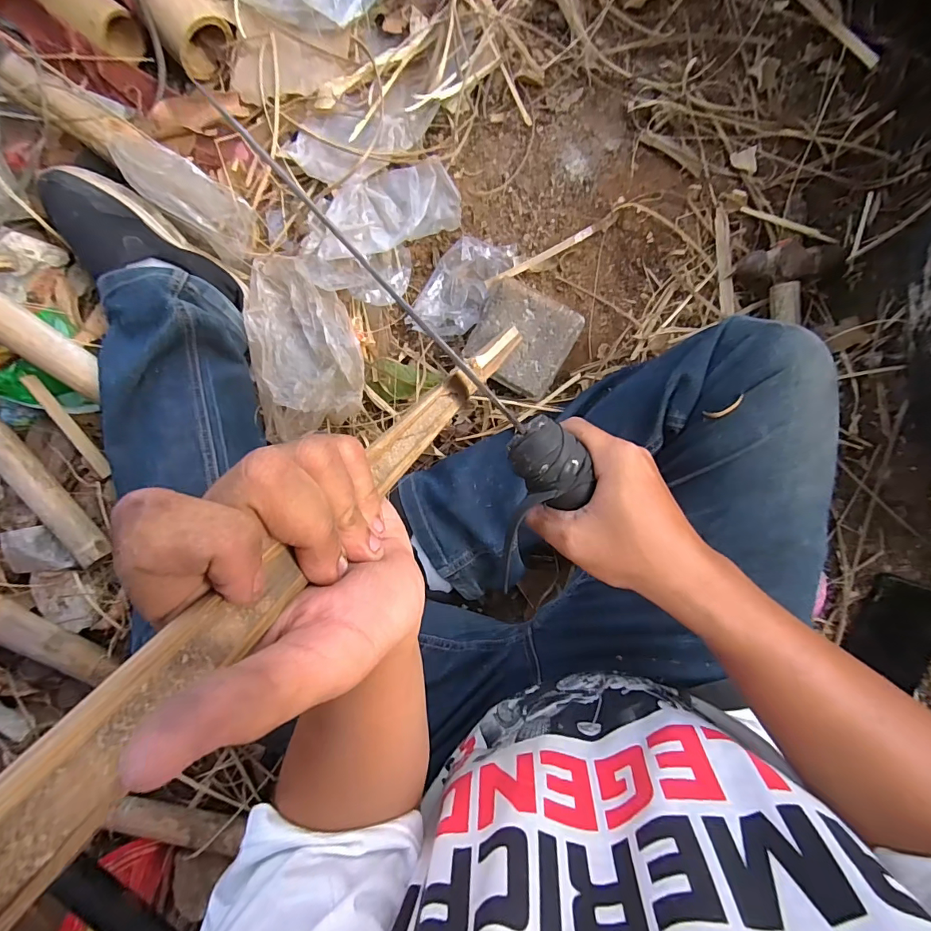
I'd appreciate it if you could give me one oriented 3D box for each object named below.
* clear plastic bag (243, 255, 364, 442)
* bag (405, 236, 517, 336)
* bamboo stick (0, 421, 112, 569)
[{"bbox_3d":[-0.188,-0.140,0.517,0.135,0.030,0.203,-5,95,9],"label":"clear plastic bag"},{"bbox_3d":[-0.007,-0.201,0.494,0.078,0.046,0.127,33,99,4],"label":"bag"},{"bbox_3d":[-0.546,-0.012,0.533,0.033,0.027,0.326,-43,89,10],"label":"bamboo stick"}]

